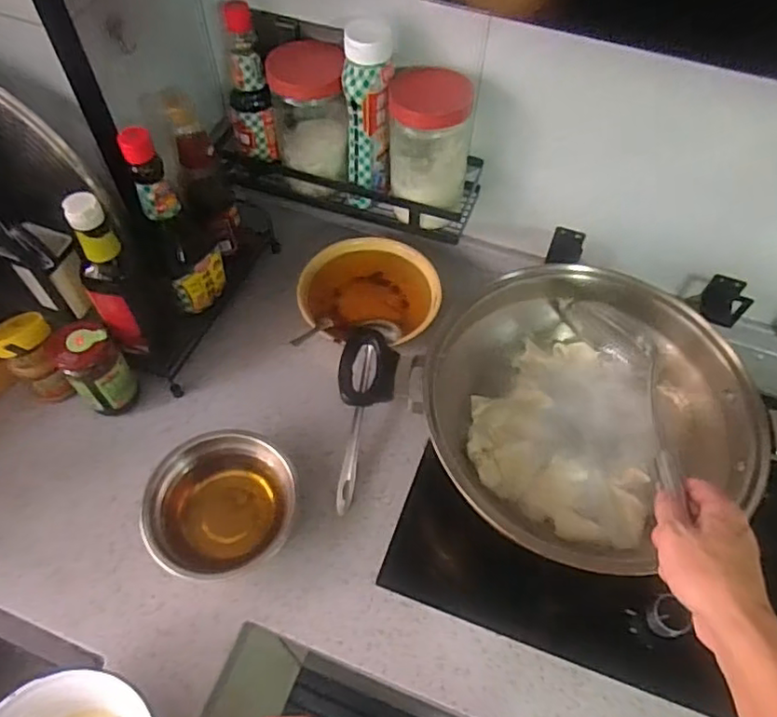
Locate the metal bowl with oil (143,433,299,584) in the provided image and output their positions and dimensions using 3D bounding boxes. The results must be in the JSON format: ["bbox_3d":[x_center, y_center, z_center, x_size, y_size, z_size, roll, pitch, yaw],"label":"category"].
[{"bbox_3d":[-0.187,0.163,0.687,0.157,0.068,0.151,1,57,-1],"label":"metal bowl with oil"}]

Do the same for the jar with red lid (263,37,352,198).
[{"bbox_3d":[-0.098,-0.304,0.769,0.092,0.171,0.087,-6,57,-5],"label":"jar with red lid"}]

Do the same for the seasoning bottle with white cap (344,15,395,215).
[{"bbox_3d":[-0.023,-0.283,0.728,0.061,0.215,0.047,0,57,-1],"label":"seasoning bottle with white cap"}]

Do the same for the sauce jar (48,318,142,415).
[{"bbox_3d":[-0.353,0.016,0.738,0.066,0.123,0.072,1,57,-1],"label":"sauce jar"}]

